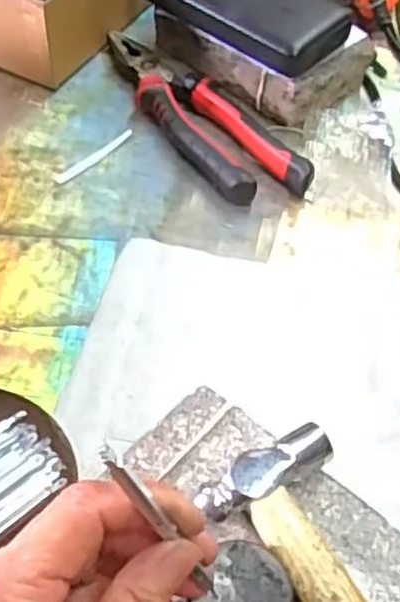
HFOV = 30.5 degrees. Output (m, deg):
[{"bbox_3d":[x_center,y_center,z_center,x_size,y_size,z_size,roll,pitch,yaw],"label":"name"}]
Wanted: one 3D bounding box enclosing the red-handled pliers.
[{"bbox_3d":[-0.002,-0.139,0.538,0.058,0.025,0.206,-28,60,-23],"label":"red-handled pliers"}]

